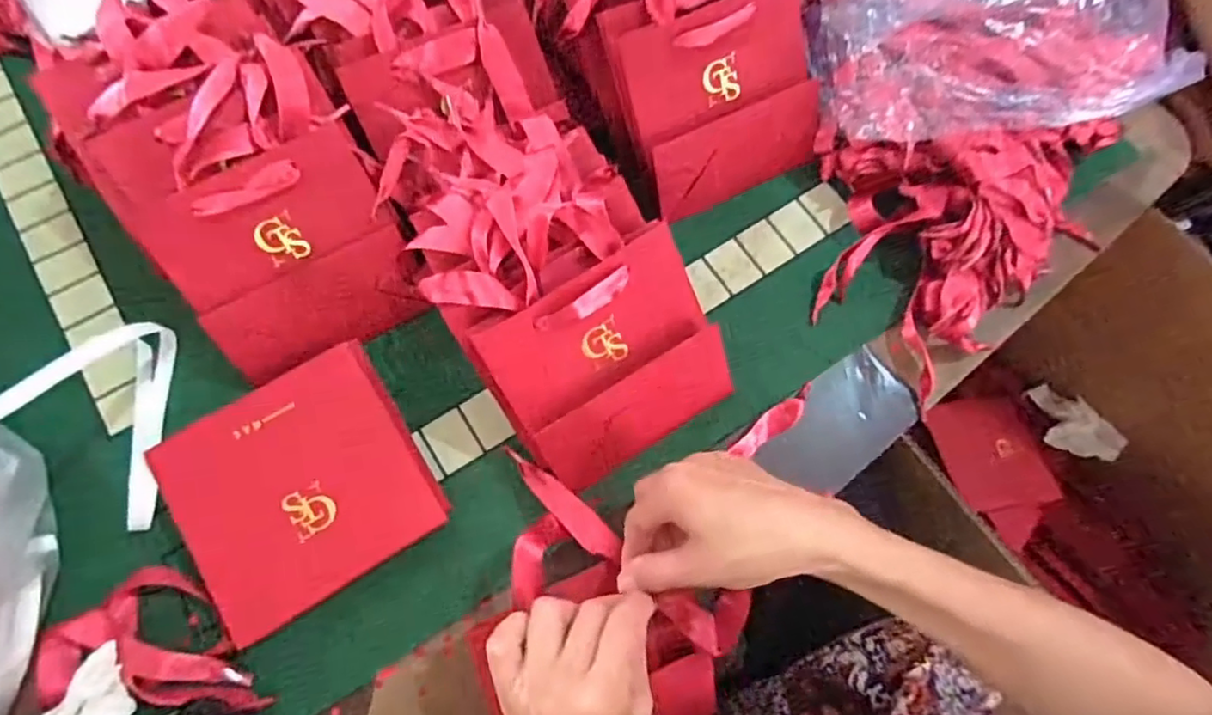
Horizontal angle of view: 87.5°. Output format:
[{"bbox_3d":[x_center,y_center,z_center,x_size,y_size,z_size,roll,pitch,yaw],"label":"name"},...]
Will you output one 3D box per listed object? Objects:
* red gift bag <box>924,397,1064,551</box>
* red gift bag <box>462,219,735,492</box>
[{"bbox_3d":[0.507,0.139,0.814,0.115,0.038,0.184,-14,73,-7],"label":"red gift bag"},{"bbox_3d":[0.005,0.006,0.405,0.143,0.010,0.128,-32,112,-11],"label":"red gift bag"}]

